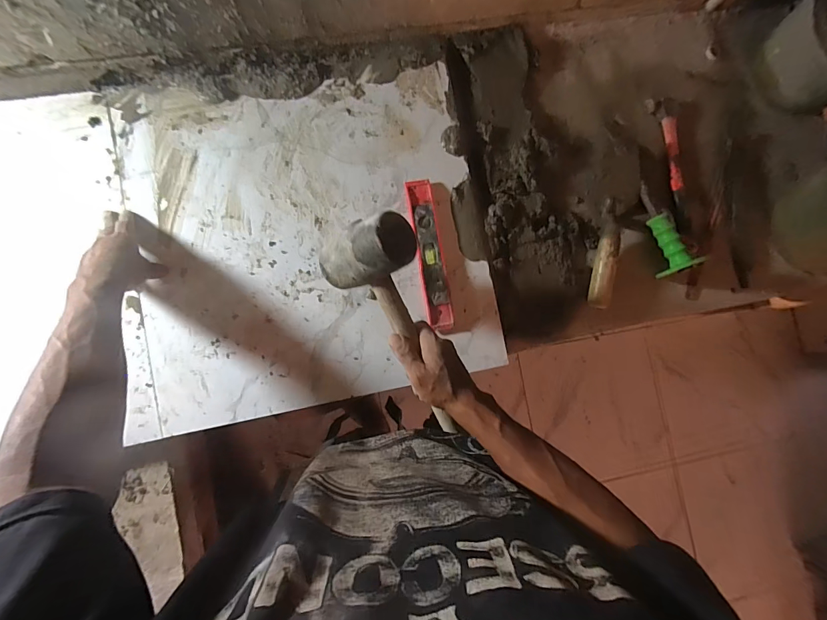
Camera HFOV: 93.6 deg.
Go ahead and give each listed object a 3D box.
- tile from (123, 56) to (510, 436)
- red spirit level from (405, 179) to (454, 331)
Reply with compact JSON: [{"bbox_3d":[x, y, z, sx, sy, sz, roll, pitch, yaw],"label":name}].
[{"bbox_3d":[-0.143,-0.103,0.569,0.484,0.015,0.465,-10,87,-7],"label":"tile"},{"bbox_3d":[0.025,-0.083,0.579,0.038,0.014,0.222,-9,87,-7],"label":"red spirit level"}]

